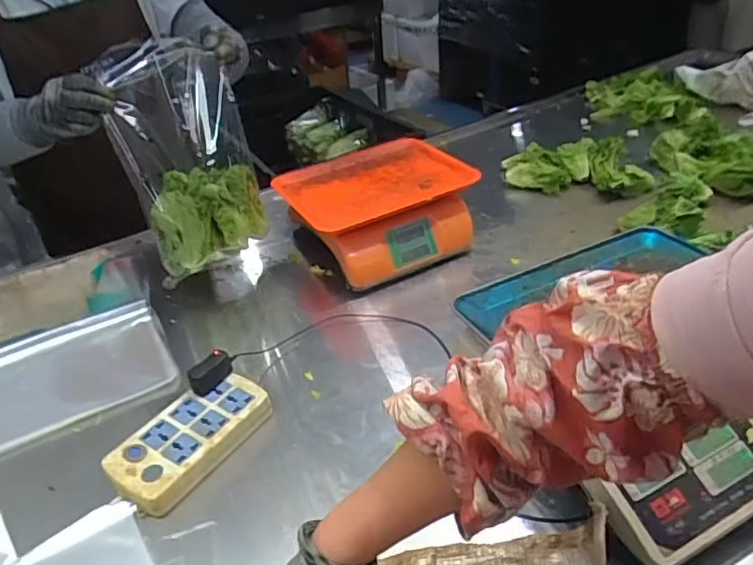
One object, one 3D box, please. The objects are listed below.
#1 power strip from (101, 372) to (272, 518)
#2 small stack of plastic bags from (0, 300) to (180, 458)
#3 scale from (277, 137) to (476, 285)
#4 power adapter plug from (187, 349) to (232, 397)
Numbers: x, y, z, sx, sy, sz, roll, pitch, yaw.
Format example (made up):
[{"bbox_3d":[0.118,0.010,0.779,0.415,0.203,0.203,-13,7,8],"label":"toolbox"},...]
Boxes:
[{"bbox_3d":[-0.216,0.178,0.673,0.101,0.027,0.186,18,40,31],"label":"power strip"},{"bbox_3d":[-0.427,0.123,0.801,0.251,0.035,0.212,-22,37,-23],"label":"small stack of plastic bags"},{"bbox_3d":[0.004,-0.119,1.020,0.295,0.148,0.247,-21,37,-21],"label":"scale"},{"bbox_3d":[-0.208,0.111,0.720,0.023,0.034,0.056,21,42,33],"label":"power adapter plug"}]

